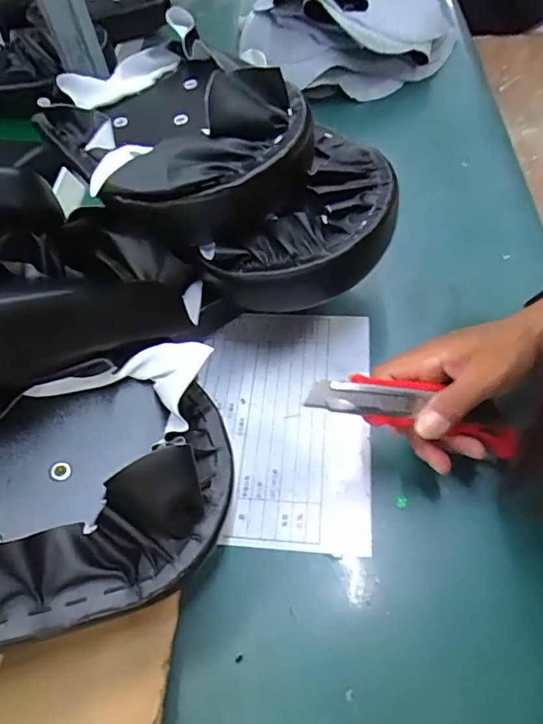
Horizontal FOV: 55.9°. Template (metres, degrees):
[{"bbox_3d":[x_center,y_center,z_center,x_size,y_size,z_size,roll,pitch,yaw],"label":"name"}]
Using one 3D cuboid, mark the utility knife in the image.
[{"bbox_3d":[0.095,0.030,0.332,0.158,0.015,0.033,15,53,-20],"label":"utility knife"}]

